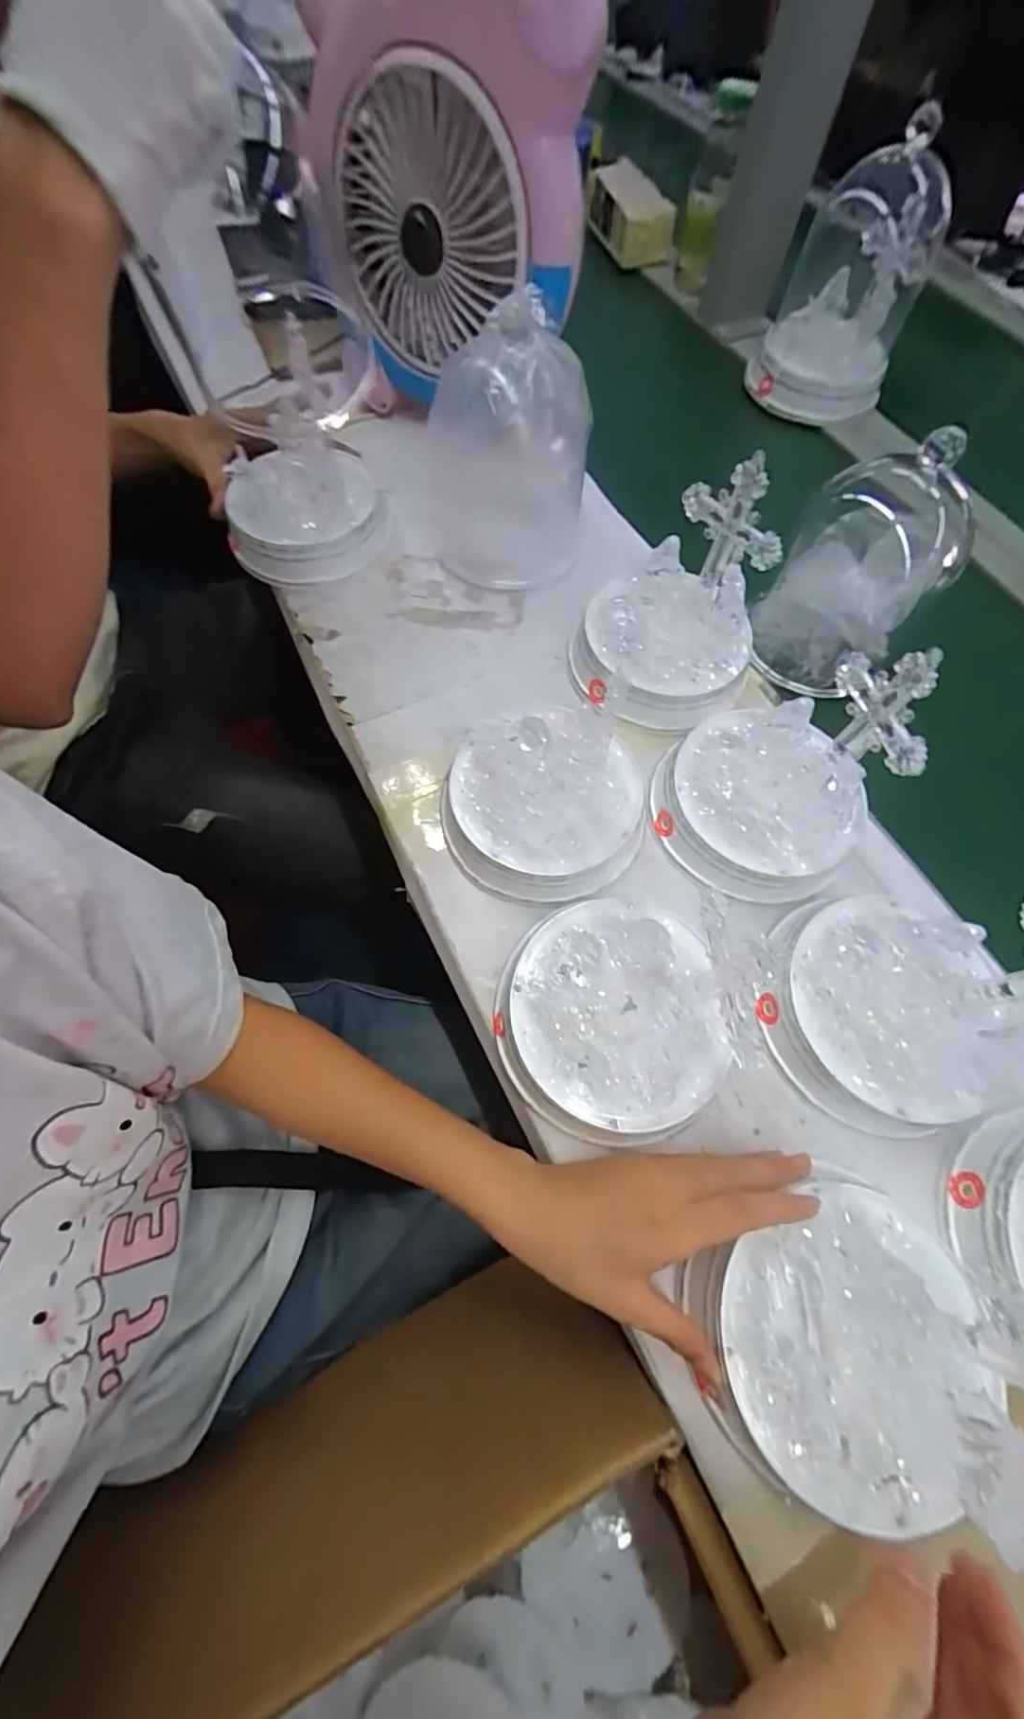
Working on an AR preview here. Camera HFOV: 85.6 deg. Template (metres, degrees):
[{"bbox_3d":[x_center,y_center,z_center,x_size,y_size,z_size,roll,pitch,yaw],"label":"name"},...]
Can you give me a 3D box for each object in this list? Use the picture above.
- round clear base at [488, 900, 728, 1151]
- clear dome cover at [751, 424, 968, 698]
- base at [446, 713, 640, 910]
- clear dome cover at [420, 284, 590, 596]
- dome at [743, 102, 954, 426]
[{"bbox_3d":[0.062,0.097,0.341,0.136,0.042,0.137,1,67,-1],"label":"round clear base"},{"bbox_3d":[0.281,-0.236,0.438,0.110,0.173,0.131,36,71,13],"label":"clear dome cover"},{"bbox_3d":[0.022,-0.042,0.405,0.137,0.038,0.141,1,67,-1],"label":"base"},{"bbox_3d":[-0.008,-0.358,0.470,0.133,0.189,0.167,-6,68,-4],"label":"clear dome cover"},{"bbox_3d":[0.354,-0.593,0.579,0.144,0.171,0.126,22,68,7],"label":"dome"}]

